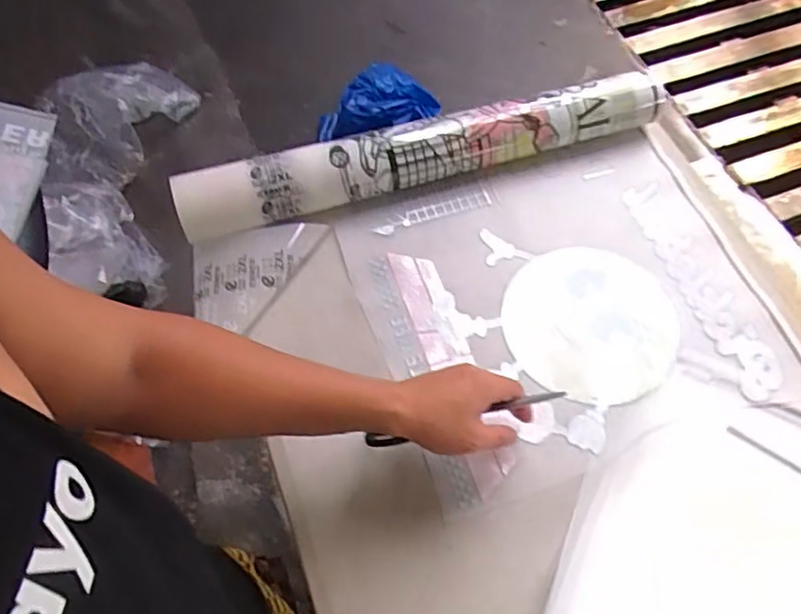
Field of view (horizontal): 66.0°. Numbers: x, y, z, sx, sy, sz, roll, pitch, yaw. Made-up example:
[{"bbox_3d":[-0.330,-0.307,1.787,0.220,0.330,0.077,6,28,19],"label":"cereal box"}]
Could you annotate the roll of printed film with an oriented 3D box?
[{"bbox_3d":[0.041,-0.189,0.754,0.622,0.053,0.077,-14,64,-8],"label":"roll of printed film"}]

